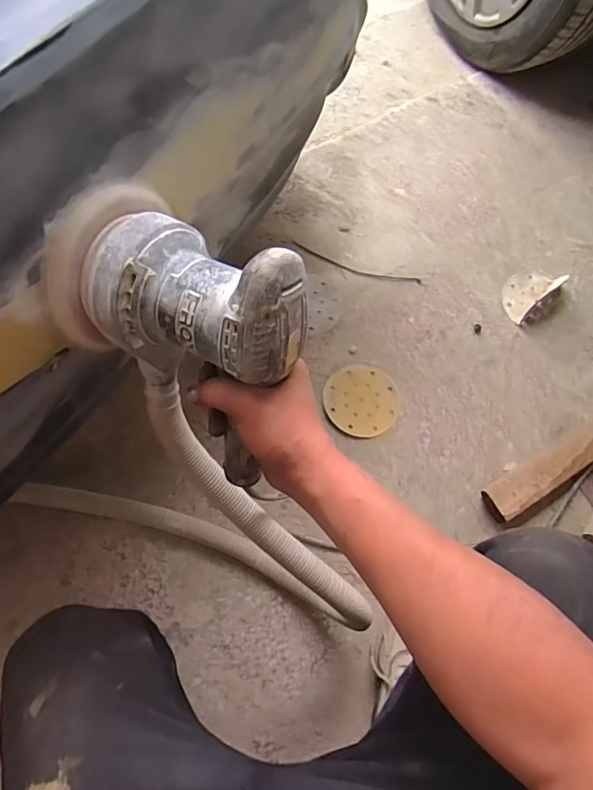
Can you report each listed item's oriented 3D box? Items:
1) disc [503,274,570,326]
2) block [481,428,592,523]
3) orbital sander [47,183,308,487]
[{"bbox_3d":[0.477,-0.217,1.004,0.130,0.049,0.098,-42,74,-14],"label":"disc"},{"bbox_3d":[0.451,0.133,0.863,0.274,0.061,0.072,-28,71,-10],"label":"block"},{"bbox_3d":[-0.089,-0.058,0.405,0.187,0.169,0.128,34,71,13],"label":"orbital sander"}]

